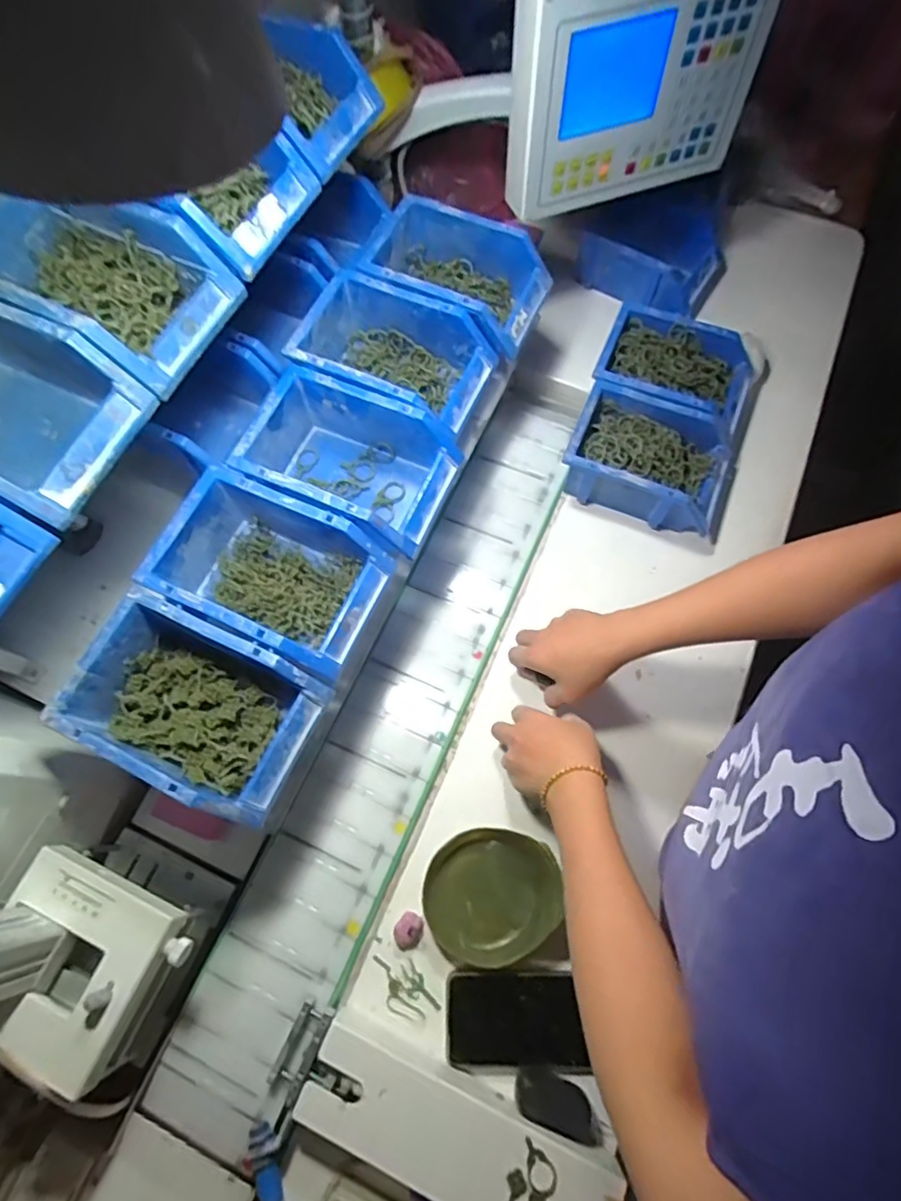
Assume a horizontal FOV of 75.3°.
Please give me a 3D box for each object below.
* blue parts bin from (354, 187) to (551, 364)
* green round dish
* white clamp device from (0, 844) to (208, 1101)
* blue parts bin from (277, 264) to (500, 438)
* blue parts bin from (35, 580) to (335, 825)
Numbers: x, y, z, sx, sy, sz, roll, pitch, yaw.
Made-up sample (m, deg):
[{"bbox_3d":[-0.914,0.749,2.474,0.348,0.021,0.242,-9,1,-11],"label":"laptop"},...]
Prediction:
[{"bbox_3d":[0.011,-0.344,0.633,0.172,0.075,0.119,22,71,9],"label":"blue parts bin"},{"bbox_3d":[0.040,0.275,0.548,0.127,0.013,0.112,4,69,3],"label":"green round dish"},{"bbox_3d":[-0.291,0.289,0.465,0.139,0.194,0.129,23,71,10],"label":"white clamp device"},{"bbox_3d":[-0.056,-0.243,0.594,0.182,0.067,0.121,22,71,9],"label":"blue parts bin"},{"bbox_3d":[-0.204,0.087,0.474,0.178,0.070,0.124,25,71,10],"label":"blue parts bin"}]

